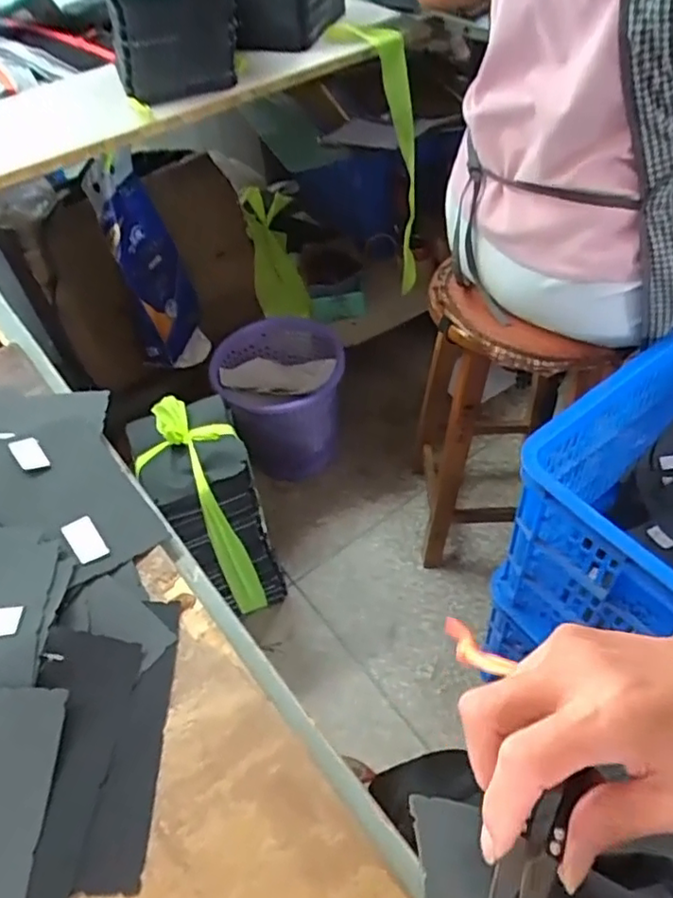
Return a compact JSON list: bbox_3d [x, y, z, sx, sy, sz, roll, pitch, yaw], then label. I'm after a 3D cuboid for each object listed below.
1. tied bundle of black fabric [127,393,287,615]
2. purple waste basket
[{"bbox_3d":[-0.228,0.120,1.152,0.165,0.428,0.212,-19,51,-10],"label":"tied bundle of black fabric"},{"bbox_3d":[-0.122,-0.110,1.425,0.283,0.251,0.264,-9,50,-2],"label":"purple waste basket"}]

